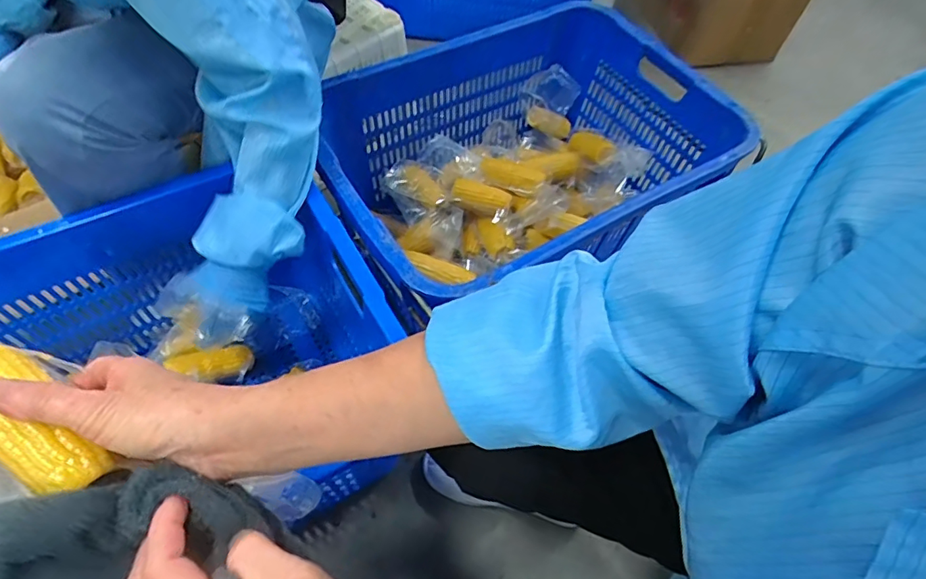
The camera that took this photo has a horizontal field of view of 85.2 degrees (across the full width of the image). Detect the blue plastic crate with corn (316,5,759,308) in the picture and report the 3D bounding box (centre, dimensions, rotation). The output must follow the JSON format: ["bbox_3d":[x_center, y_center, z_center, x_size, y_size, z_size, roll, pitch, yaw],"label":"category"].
[{"bbox_3d":[0.087,-0.205,0.858,0.628,0.257,0.458,-26,64,-19],"label":"blue plastic crate with corn"}]

